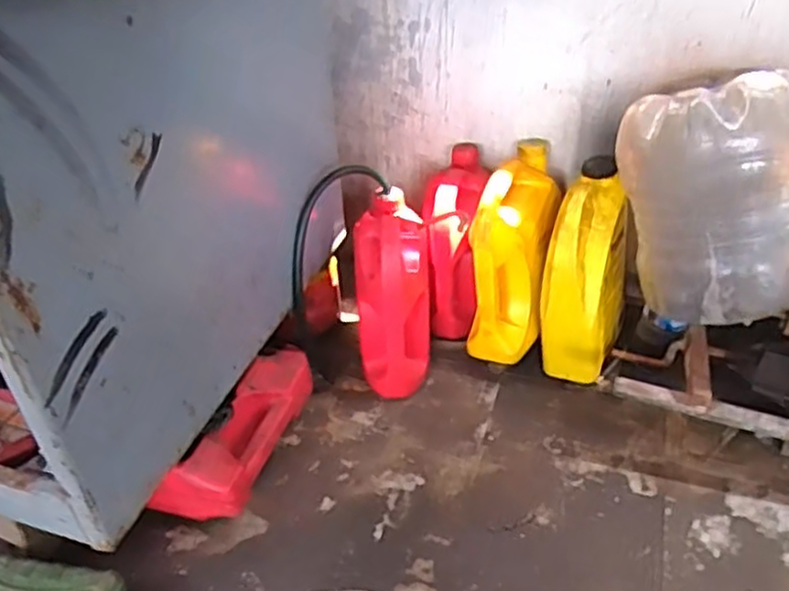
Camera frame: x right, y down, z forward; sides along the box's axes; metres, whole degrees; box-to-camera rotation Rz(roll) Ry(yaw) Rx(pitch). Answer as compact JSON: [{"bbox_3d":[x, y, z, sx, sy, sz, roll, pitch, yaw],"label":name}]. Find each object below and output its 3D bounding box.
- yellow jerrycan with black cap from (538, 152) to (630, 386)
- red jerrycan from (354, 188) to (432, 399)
[{"bbox_3d":[0.315,-0.023,1.143,0.117,0.314,0.181,12,39,18],"label":"yellow jerrycan with black cap"},{"bbox_3d":[-0.001,0.010,1.133,0.116,0.294,0.165,0,37,2],"label":"red jerrycan"}]

